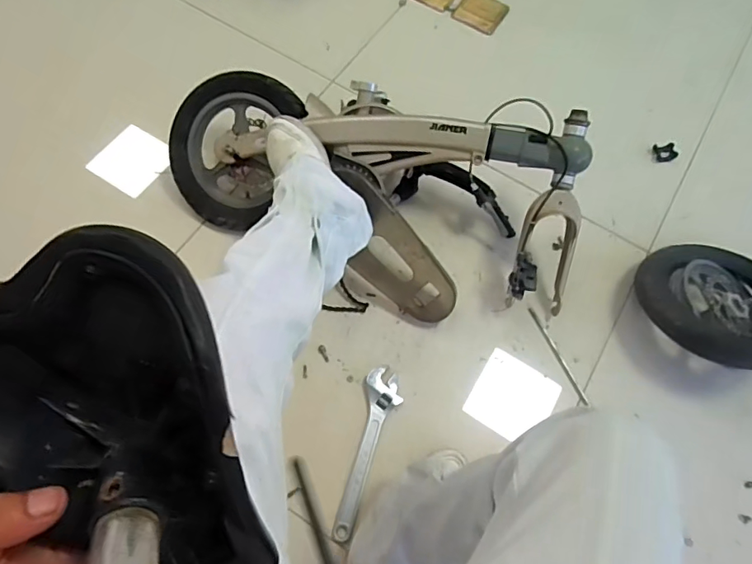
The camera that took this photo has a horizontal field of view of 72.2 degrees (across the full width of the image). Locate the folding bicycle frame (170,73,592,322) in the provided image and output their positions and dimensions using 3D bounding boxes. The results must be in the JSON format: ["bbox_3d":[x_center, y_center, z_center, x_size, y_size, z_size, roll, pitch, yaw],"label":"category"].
[{"bbox_3d":[-0.018,-0.159,0.966,0.799,0.216,0.344,13,67,2],"label":"folding bicycle frame"}]

